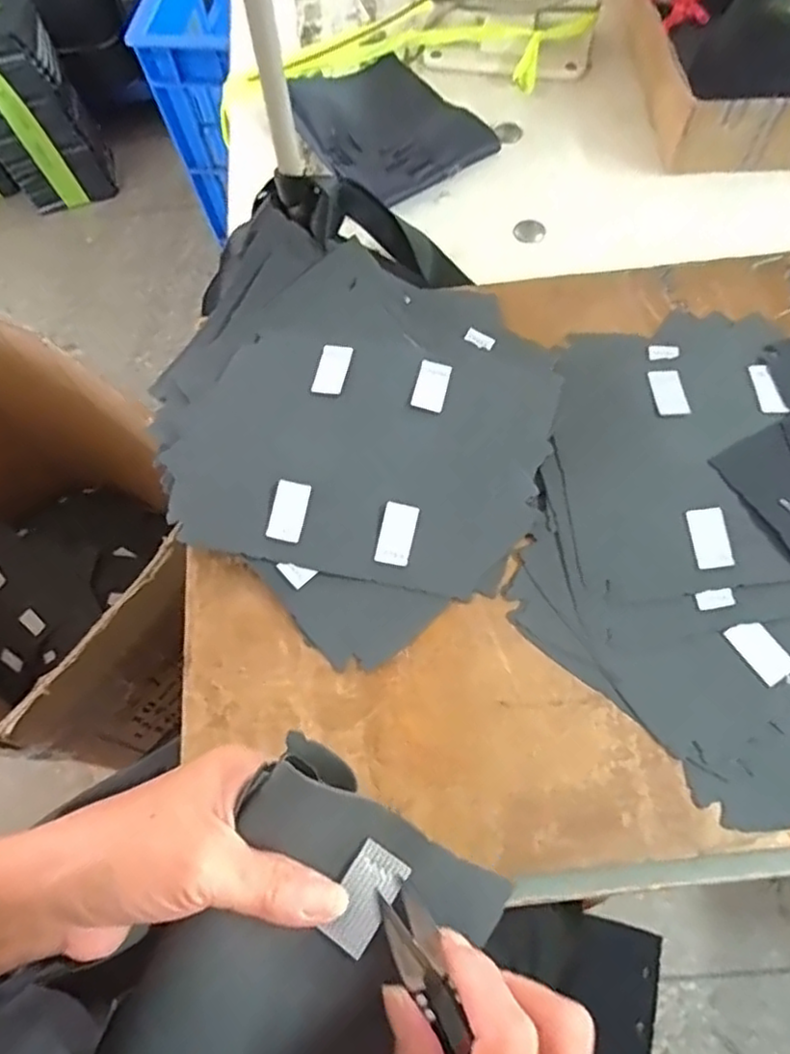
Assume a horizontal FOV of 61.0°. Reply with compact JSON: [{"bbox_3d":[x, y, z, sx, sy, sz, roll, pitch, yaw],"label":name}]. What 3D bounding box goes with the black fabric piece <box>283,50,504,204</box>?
[{"bbox_3d":[-0.012,-0.345,0.572,0.134,0.017,0.168,-34,68,-10],"label":"black fabric piece"}]

